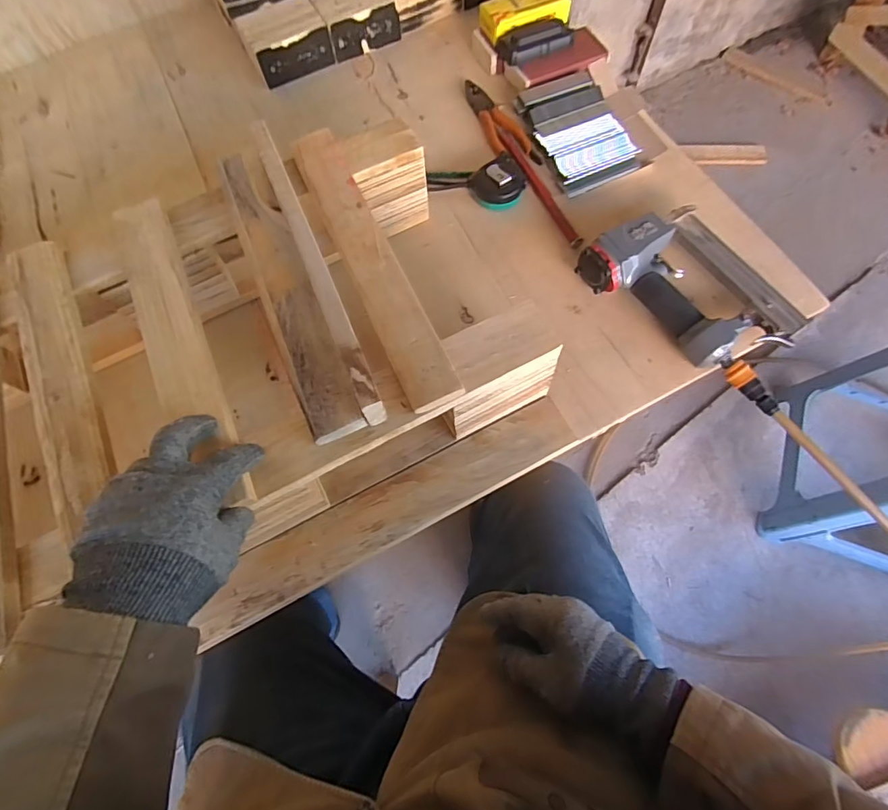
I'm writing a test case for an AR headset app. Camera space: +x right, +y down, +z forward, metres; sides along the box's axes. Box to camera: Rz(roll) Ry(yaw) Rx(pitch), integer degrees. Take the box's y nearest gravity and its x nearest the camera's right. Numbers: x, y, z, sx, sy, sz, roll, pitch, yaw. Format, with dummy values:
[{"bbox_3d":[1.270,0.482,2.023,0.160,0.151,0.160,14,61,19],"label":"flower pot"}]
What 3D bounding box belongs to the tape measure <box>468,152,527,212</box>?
[{"bbox_3d":[0.076,-0.300,0.650,0.070,0.035,0.065,-1,68,2],"label":"tape measure"}]

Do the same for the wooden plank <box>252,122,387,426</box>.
[{"bbox_3d":[-0.122,-0.137,0.455,0.020,0.045,0.340,-22,69,-6],"label":"wooden plank"}]

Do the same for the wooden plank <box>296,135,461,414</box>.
[{"bbox_3d":[-0.076,-0.148,0.474,0.049,0.015,0.343,-24,69,-7],"label":"wooden plank"}]

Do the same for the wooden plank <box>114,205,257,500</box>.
[{"bbox_3d":[-0.245,-0.059,0.441,0.052,0.019,0.339,-26,70,-8],"label":"wooden plank"}]

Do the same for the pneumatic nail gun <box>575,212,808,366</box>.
[{"bbox_3d":[0.294,-0.137,0.568,0.194,0.068,0.195,-25,69,-7],"label":"pneumatic nail gun"}]

